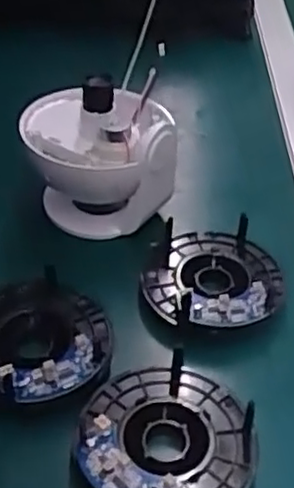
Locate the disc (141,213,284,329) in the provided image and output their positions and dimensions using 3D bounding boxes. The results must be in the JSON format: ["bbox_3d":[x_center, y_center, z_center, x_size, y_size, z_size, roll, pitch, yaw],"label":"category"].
[{"bbox_3d":[0.049,0.023,0.501,0.098,0.033,0.099,2,40,-2],"label":"disc"}]

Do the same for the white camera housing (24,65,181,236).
[{"bbox_3d":[-0.040,-0.080,0.556,0.110,0.100,0.125,-4,40,-9],"label":"white camera housing"}]

